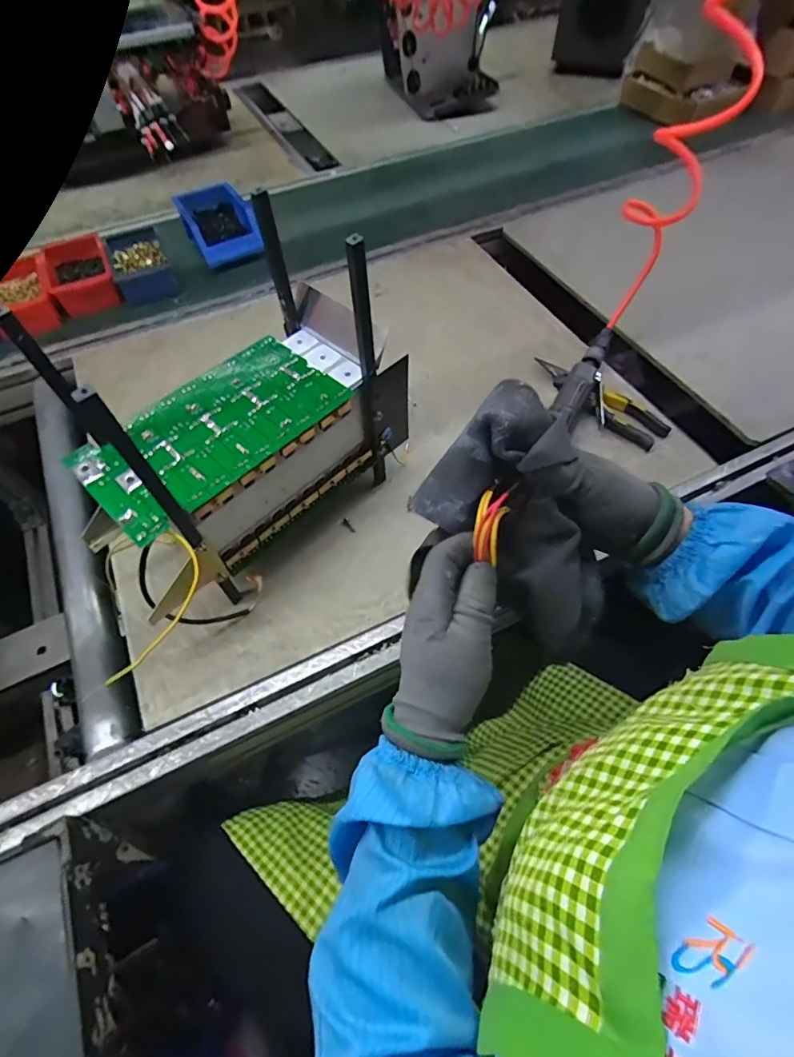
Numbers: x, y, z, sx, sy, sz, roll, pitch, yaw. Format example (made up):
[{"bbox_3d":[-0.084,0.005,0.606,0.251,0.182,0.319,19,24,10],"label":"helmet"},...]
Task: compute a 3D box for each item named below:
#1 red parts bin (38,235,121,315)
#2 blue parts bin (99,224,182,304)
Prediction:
[{"bbox_3d":[-0.514,-0.412,0.802,0.100,0.049,0.164,-27,61,-15],"label":"red parts bin"},{"bbox_3d":[-0.436,-0.449,0.840,0.091,0.047,0.167,-23,60,-13],"label":"blue parts bin"}]

